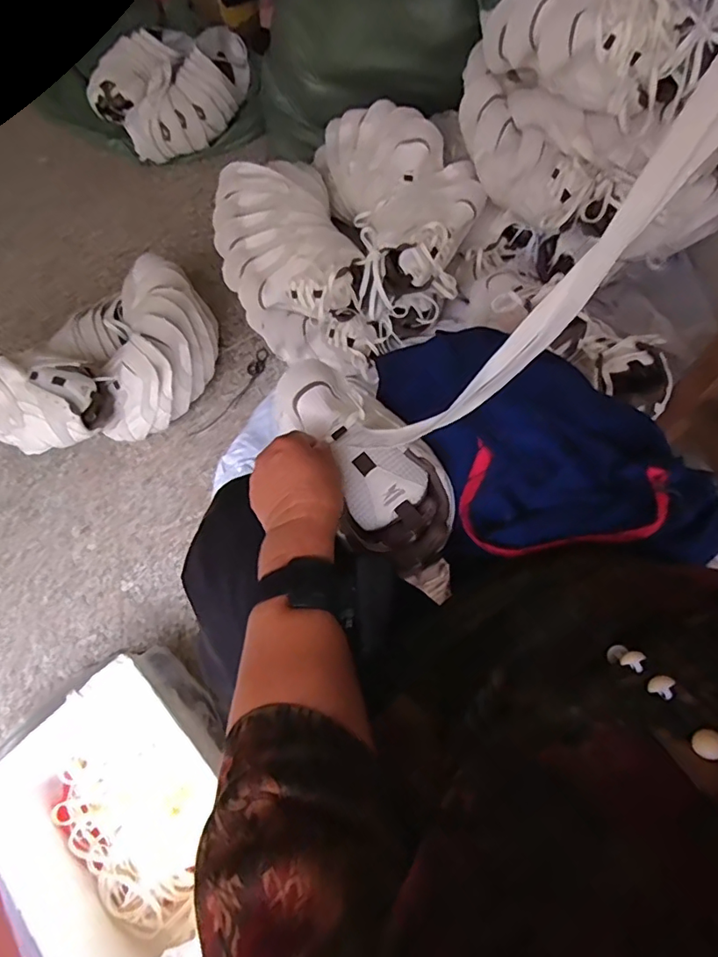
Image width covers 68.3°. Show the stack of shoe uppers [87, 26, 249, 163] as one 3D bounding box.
[{"bbox_3d":[-0.468,-0.999,1.361,0.325,0.153,0.399,9,68,9],"label":"stack of shoe uppers"}]

